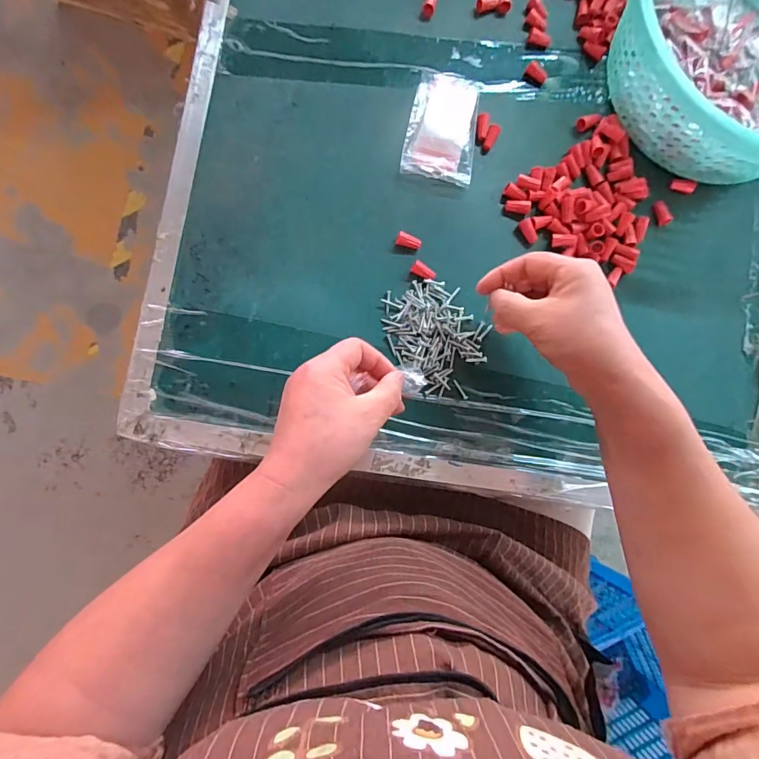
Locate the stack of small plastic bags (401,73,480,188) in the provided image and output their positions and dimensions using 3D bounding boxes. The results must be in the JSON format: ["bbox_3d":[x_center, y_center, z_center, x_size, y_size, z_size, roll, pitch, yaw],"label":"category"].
[{"bbox_3d":[0.060,-0.241,0.418,0.065,0.007,0.107,9,85,-5],"label":"stack of small plastic bags"}]

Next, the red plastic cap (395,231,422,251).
[{"bbox_3d":[0.027,-0.127,0.403,0.023,0.009,0.011,15,84,-4],"label":"red plastic cap"}]

